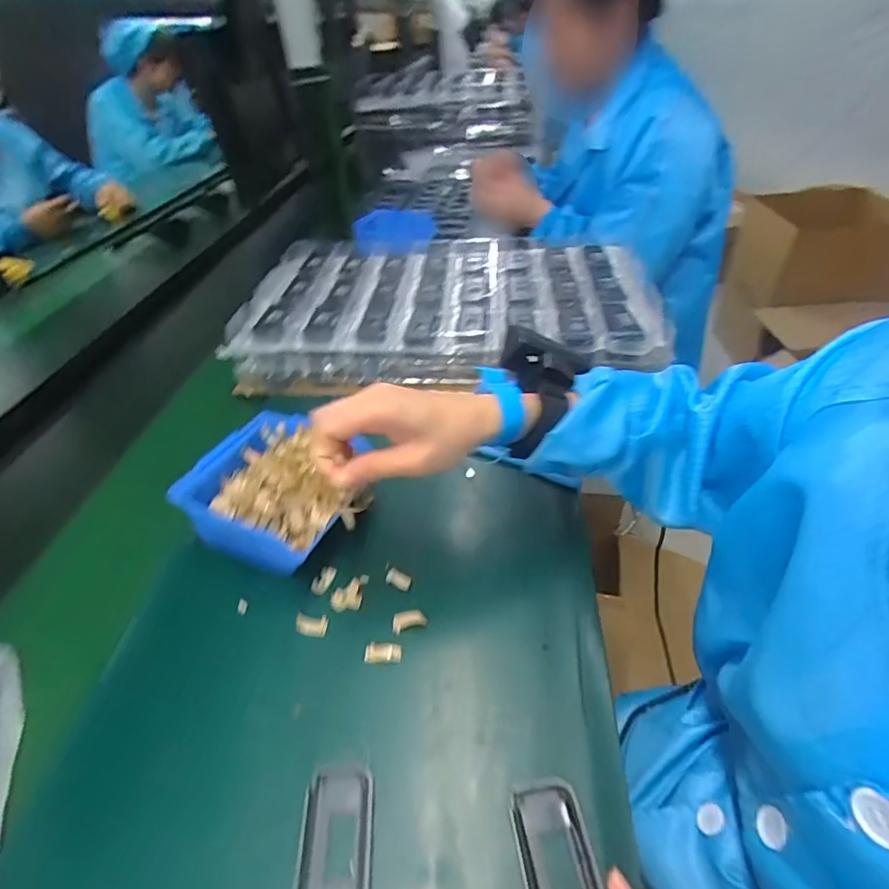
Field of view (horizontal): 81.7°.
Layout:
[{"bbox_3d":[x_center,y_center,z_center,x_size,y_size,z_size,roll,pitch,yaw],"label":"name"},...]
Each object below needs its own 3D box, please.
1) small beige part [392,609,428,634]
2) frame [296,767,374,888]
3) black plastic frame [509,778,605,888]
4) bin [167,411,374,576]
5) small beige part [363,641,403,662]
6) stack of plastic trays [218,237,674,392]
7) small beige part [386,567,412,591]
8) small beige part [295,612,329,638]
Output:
[{"bbox_3d":[-0.026,0.131,0.386,0.026,0.007,0.014,-12,40,-7],"label":"small beige part"},{"bbox_3d":[-0.059,0.220,0.280,0.039,0.007,0.076,-8,39,-2],"label":"frame"},{"bbox_3d":[0.060,0.221,0.270,0.040,0.008,0.076,-7,41,-5],"label":"black plastic frame"},{"bbox_3d":[-0.149,0.038,0.452,0.138,0.059,0.126,13,43,18],"label":"bin"},{"bbox_3d":[-0.044,0.149,0.368,0.026,0.004,0.013,1,40,9],"label":"small beige part"},{"bbox_3d":[0.008,-0.192,0.703,0.511,0.064,0.315,0,40,7],"label":"stack of plastic trays"},{"bbox_3d":[-0.037,0.110,0.418,0.022,0.008,0.012,13,43,22],"label":"small beige part"},{"bbox_3d":[-0.101,0.136,0.389,0.025,0.004,0.016,2,40,9],"label":"small beige part"}]

